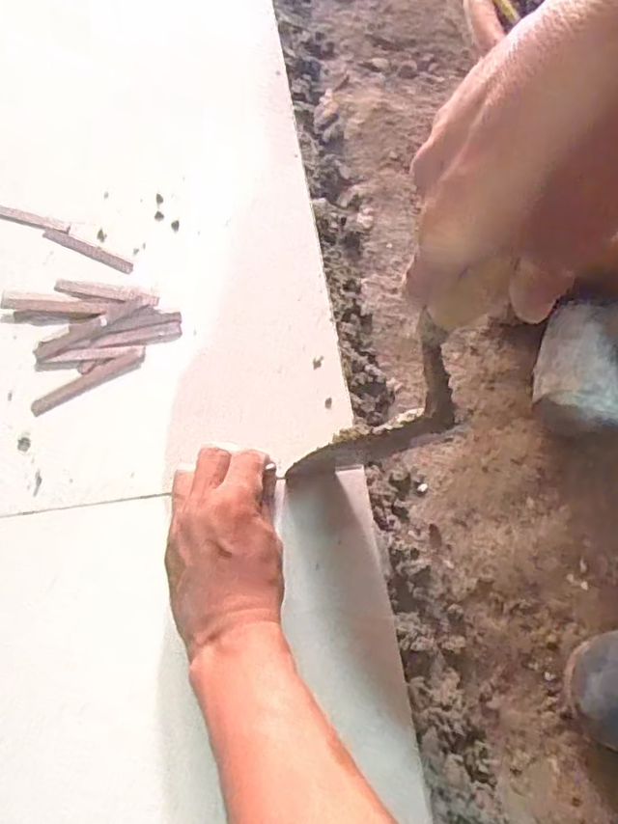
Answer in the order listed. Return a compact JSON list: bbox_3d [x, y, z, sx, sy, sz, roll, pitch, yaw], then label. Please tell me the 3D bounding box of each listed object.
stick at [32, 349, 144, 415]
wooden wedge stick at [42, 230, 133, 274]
[{"bbox_3d":[-0.163,-0.023,0.465,0.088,0.006,0.014,-27,72,-13],"label":"stick"},{"bbox_3d":[-0.179,-0.131,0.508,0.081,0.004,0.011,24,69,6],"label":"wooden wedge stick"}]

